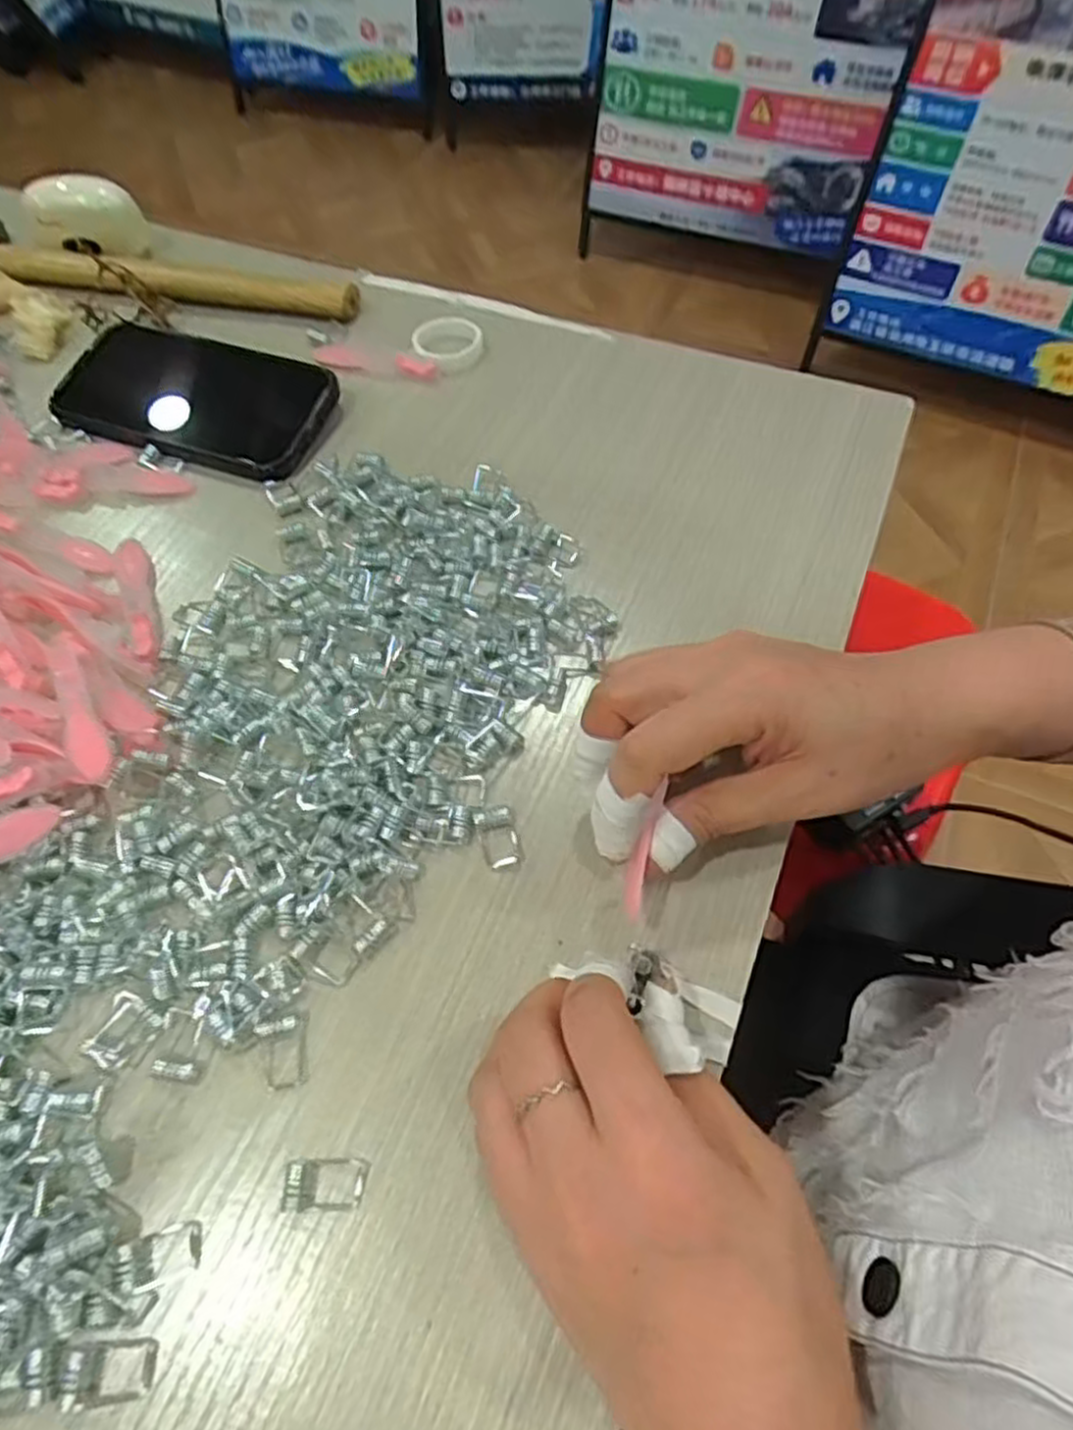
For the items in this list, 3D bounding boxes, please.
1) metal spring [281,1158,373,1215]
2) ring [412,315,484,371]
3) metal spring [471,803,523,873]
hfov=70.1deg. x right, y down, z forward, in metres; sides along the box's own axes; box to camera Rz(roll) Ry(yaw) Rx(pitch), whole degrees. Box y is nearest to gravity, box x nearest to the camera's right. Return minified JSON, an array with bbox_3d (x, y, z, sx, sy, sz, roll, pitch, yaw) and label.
[{"bbox_3d":[-0.065,0.144,0.234,0.025,0.006,0.013,-2,61,1],"label":"metal spring"},{"bbox_3d":[-0.050,-0.210,0.433,0.039,0.009,0.039,-1,61,1],"label":"ring"},{"bbox_3d":[-0.014,0.046,0.287,0.015,0.007,0.023,-16,62,-7],"label":"metal spring"}]

